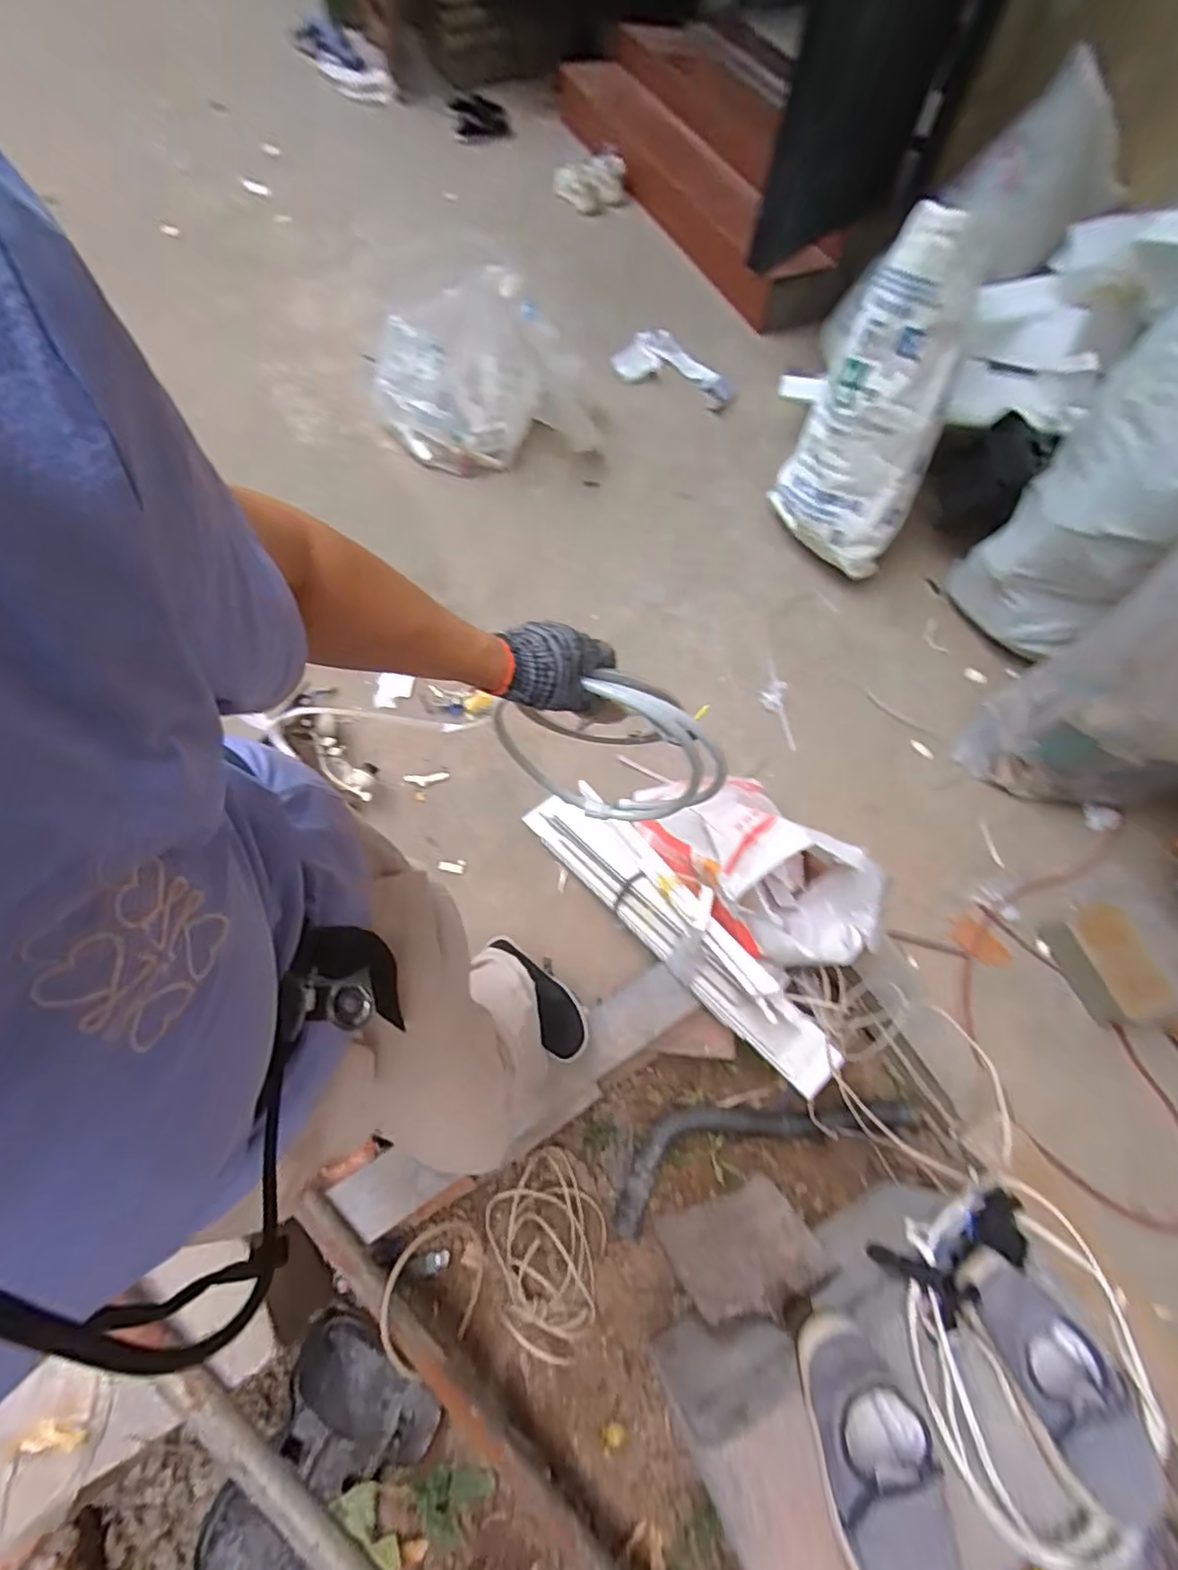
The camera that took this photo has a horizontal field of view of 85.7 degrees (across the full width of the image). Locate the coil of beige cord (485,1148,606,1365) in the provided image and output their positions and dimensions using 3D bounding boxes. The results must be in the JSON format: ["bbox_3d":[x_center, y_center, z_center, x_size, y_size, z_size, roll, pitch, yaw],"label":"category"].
[{"bbox_3d":[-0.069,0.740,0.977,0.191,0.116,0.225,-35,72,-17],"label":"coil of beige cord"}]

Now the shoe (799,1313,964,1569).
[{"bbox_3d":[0.277,0.663,0.608,0.094,0.091,0.227,-3,66,-4],"label":"shoe"}]

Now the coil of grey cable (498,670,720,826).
[{"bbox_3d":[0.019,-0.034,0.672,0.238,0.251,0.043,14,66,3],"label":"coil of grey cable"}]

